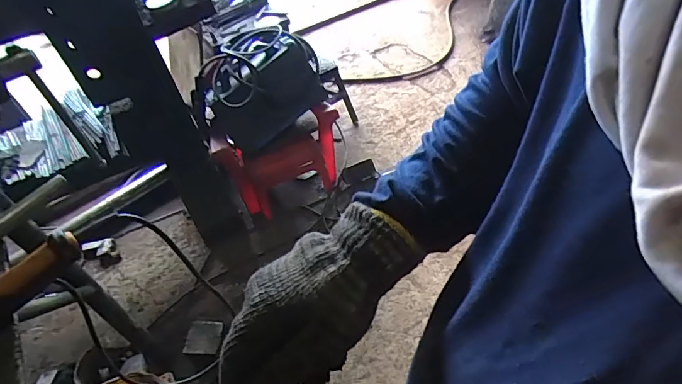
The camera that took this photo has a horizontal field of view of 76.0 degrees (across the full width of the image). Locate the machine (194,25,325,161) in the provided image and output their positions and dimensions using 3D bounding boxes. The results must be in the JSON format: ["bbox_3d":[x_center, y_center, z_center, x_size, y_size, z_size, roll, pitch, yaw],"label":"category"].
[{"bbox_3d":[-0.306,-0.390,1.601,0.409,0.297,0.291,-37,54,-25],"label":"machine"}]

